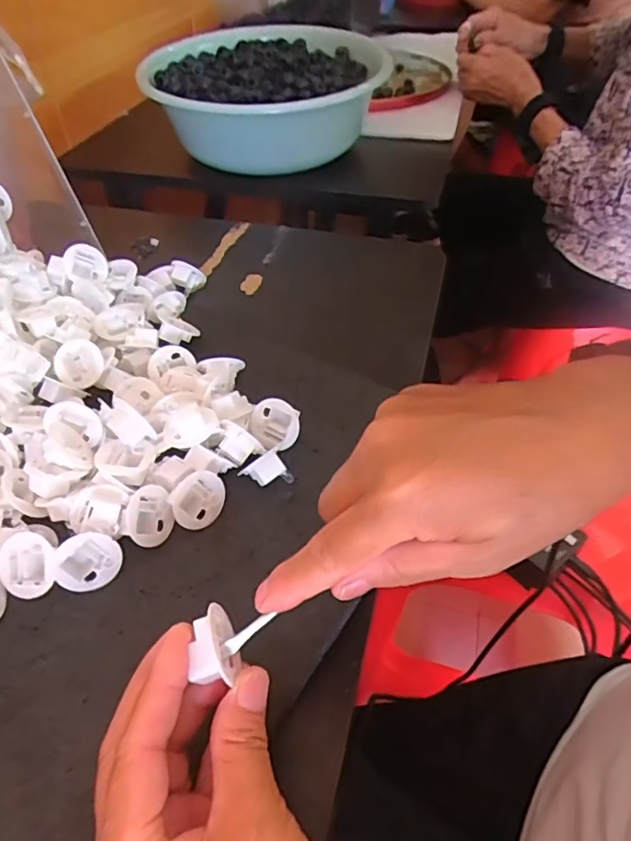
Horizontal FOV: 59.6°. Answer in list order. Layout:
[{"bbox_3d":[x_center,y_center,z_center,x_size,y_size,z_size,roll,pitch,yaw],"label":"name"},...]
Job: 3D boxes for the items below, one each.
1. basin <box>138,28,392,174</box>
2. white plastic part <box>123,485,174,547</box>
[{"bbox_3d":[-0.056,-0.393,0.676,0.247,0.102,0.259,0,46,0],"label":"basin"},{"bbox_3d":[-0.093,0.053,0.306,0.025,0.010,0.032,1,78,-39],"label":"white plastic part"}]

